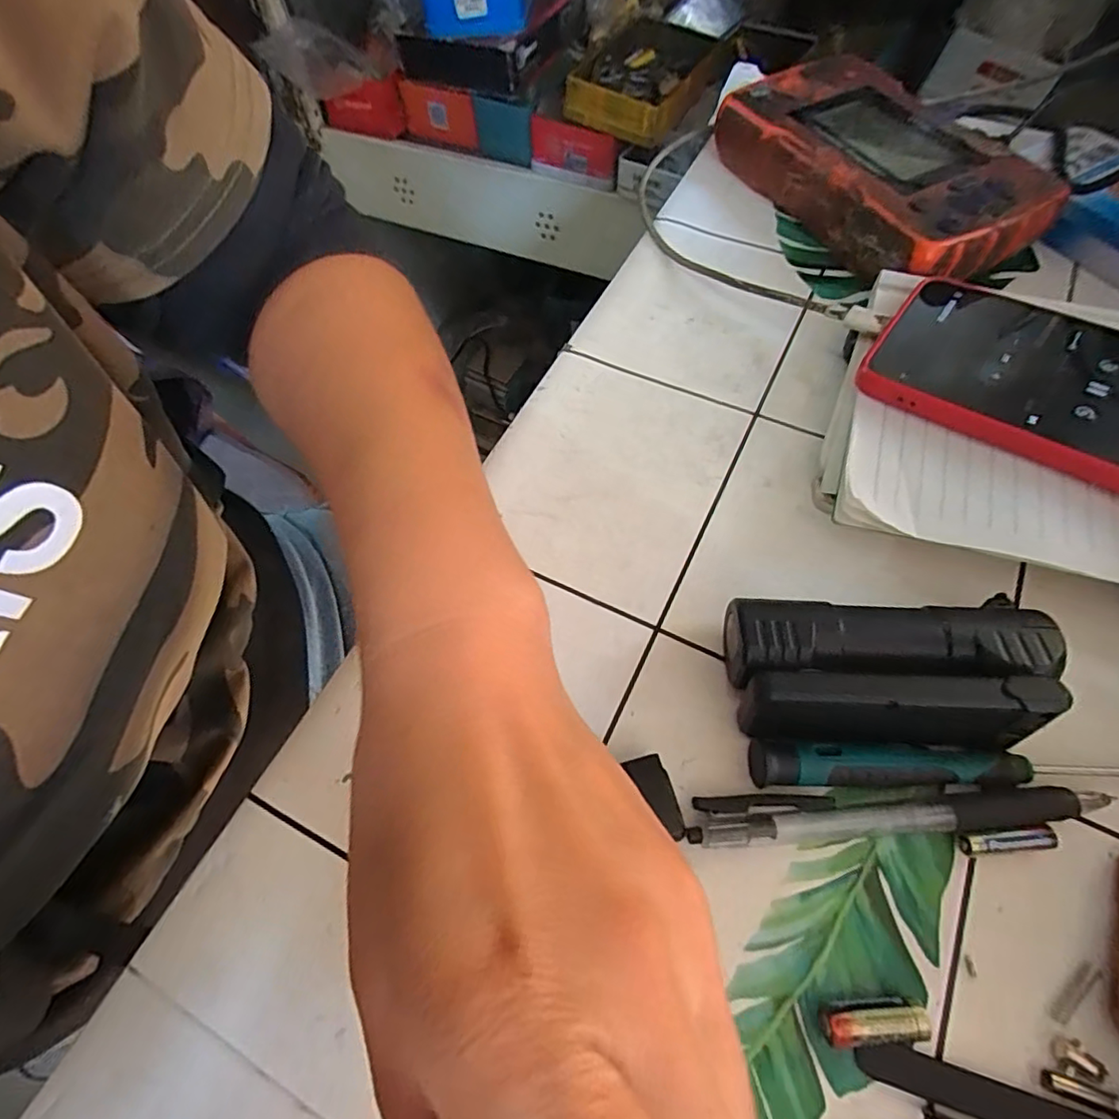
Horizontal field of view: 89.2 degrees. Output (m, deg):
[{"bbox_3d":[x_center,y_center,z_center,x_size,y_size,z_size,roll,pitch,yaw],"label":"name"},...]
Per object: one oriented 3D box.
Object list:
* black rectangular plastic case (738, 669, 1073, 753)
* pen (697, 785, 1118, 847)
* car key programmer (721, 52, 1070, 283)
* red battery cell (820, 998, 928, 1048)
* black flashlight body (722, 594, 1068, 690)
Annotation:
[{"bbox_3d":[0.107,0.049,0.183,0.089,0.033,0.018,3,63,4],"label":"black rectangular plastic case"},{"bbox_3d":[0.108,0.083,0.187,0.130,0.008,0.015,-4,63,1],"label":"pen"},{"bbox_3d":[0.175,-0.222,0.326,0.102,0.041,0.181,-29,65,-12],"label":"car key programmer"},{"bbox_3d":[0.089,0.131,0.161,0.029,0.009,0.010,-6,63,0],"label":"red battery cell"},{"bbox_3d":[0.113,0.030,0.200,0.104,0.029,0.028,0,63,3],"label":"black flashlight body"}]

